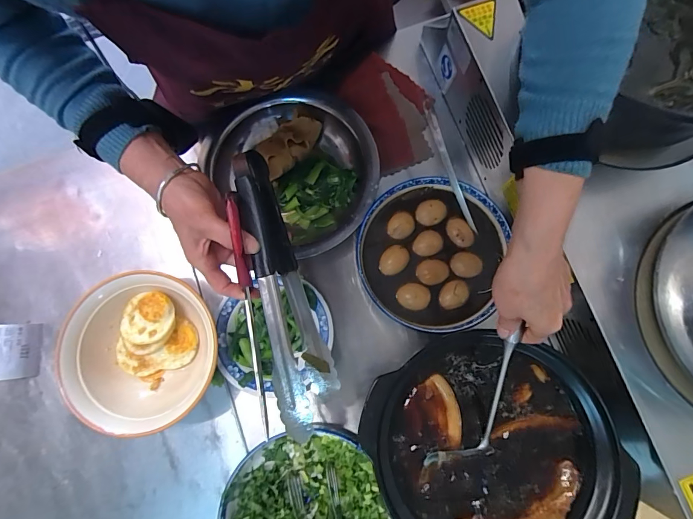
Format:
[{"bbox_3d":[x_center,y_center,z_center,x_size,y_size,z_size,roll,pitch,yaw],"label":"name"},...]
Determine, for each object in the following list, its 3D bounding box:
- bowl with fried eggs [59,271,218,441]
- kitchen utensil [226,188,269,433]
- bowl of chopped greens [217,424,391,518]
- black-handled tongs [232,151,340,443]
[{"bbox_3d":[-0.277,0.128,0.514,0.196,0.107,0.197,0,78,0],"label":"bowl with fried eggs"},{"bbox_3d":[-0.097,0.056,0.364,0.011,0.024,0.240,-8,92,-1],"label":"kitchen utensil"},{"bbox_3d":[-0.053,0.343,0.489,0.204,0.068,0.206,0,78,0],"label":"bowl of chopped greens"},{"bbox_3d":[-0.066,0.032,0.393,0.053,0.079,0.282,-13,92,-2],"label":"black-handled tongs"}]

